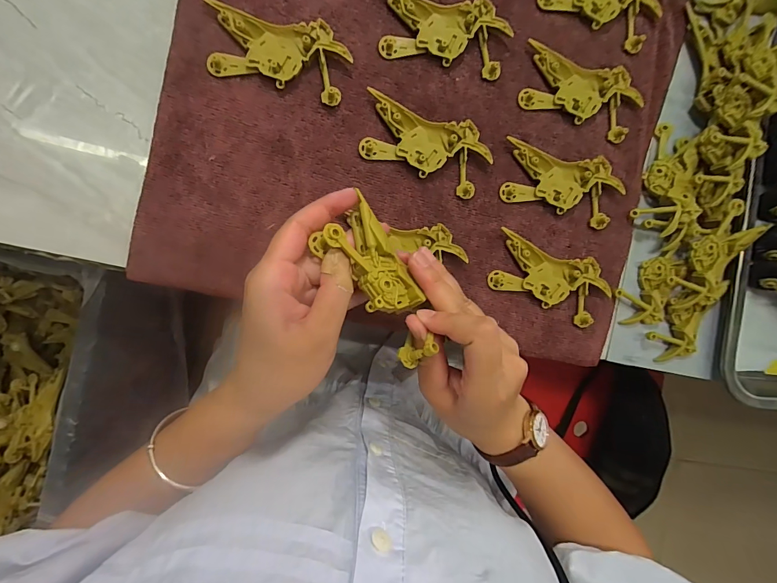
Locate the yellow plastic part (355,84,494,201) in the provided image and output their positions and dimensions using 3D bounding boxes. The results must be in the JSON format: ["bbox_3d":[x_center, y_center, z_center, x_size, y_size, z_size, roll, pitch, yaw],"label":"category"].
[{"bbox_3d":[0.027,-0.115,0.297,0.102,0.010,0.049,20,92,-8],"label":"yellow plastic part"}]

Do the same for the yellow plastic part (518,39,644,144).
[{"bbox_3d":[0.158,-0.163,0.310,0.096,0.011,0.050,17,92,-8],"label":"yellow plastic part"}]

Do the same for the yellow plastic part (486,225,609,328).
[{"bbox_3d":[0.134,-0.012,0.317,0.098,0.011,0.050,22,91,-8],"label":"yellow plastic part"}]

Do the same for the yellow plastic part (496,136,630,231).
[{"bbox_3d":[0.143,-0.089,0.313,0.097,0.011,0.050,15,92,-8],"label":"yellow plastic part"}]

